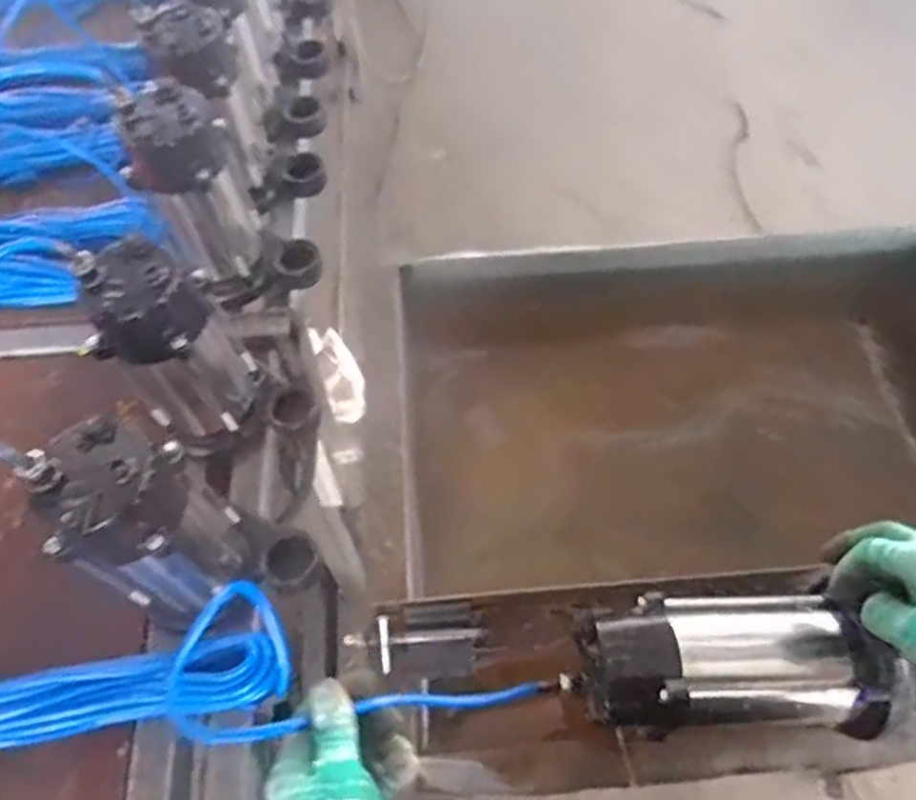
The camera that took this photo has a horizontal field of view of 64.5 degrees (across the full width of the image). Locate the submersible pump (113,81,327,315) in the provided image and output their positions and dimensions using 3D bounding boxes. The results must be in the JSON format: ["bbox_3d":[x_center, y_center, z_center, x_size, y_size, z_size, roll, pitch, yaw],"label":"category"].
[{"bbox_3d":[-0.251,-0.211,0.790,0.149,0.238,0.109,-24,61,-13],"label":"submersible pump"}]

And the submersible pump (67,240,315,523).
[{"bbox_3d":[-0.229,-0.019,0.704,0.144,0.284,0.109,21,61,14],"label":"submersible pump"}]

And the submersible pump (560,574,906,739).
[{"bbox_3d":[0.211,0.207,0.569,0.227,0.085,0.097,1,61,-3],"label":"submersible pump"}]

